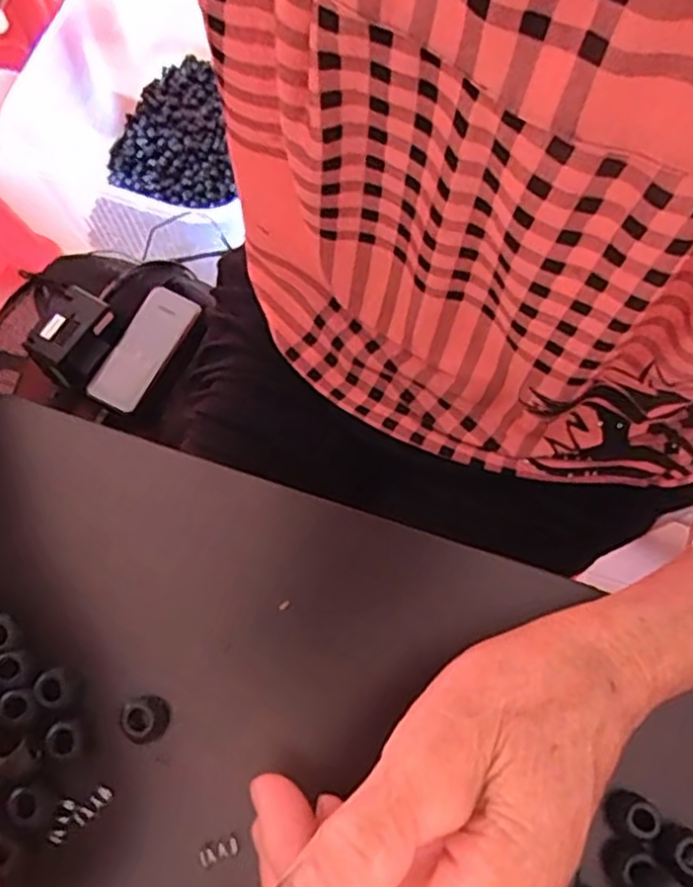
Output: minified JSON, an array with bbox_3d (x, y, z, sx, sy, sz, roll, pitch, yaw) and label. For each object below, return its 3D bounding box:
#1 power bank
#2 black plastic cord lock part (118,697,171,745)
[{"bbox_3d":[-0.195,-0.094,0.709,0.053,0.016,0.133,25,73,6],"label":"power bank"},{"bbox_3d":[-0.072,0.099,0.266,0.015,0.011,0.015,1,72,-2],"label":"black plastic cord lock part"}]

